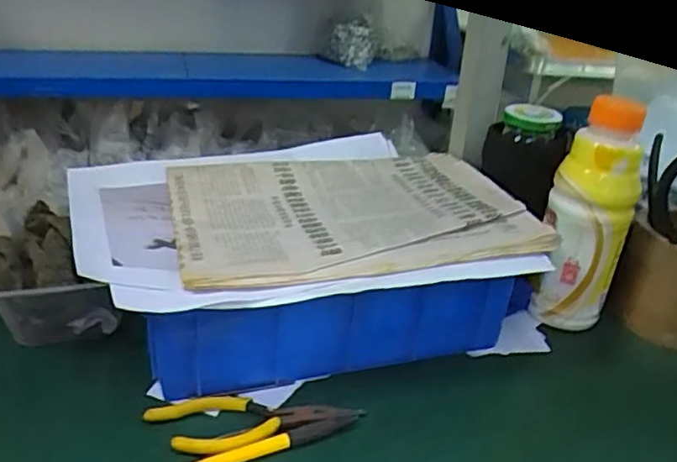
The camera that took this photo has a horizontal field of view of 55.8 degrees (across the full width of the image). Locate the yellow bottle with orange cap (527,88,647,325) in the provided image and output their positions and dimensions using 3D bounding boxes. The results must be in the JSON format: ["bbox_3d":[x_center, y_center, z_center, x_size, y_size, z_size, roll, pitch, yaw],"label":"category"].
[{"bbox_3d":[0.205,-0.004,0.532,0.066,0.200,0.052,15,28,21],"label":"yellow bottle with orange cap"}]

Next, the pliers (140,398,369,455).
[{"bbox_3d":[-0.055,0.129,0.431,0.143,0.008,0.047,-2,27,-14],"label":"pliers"}]

